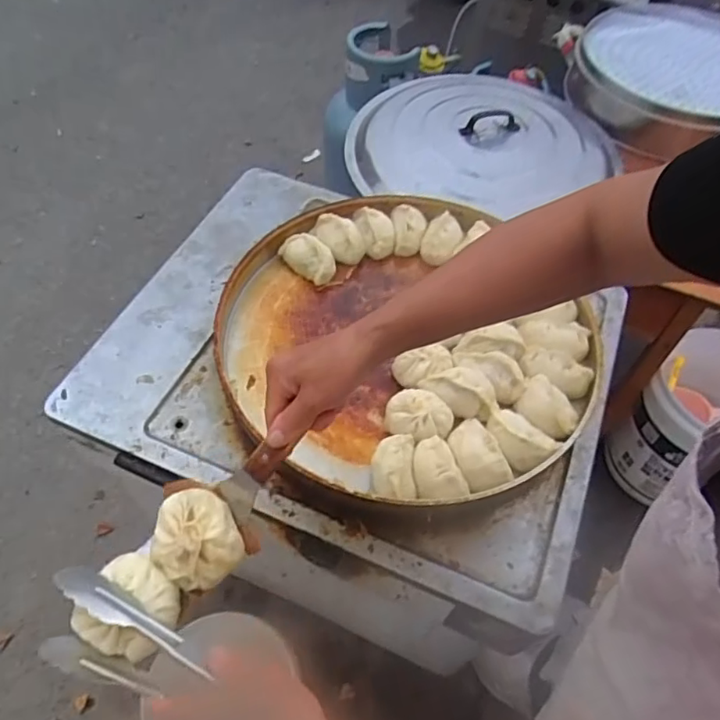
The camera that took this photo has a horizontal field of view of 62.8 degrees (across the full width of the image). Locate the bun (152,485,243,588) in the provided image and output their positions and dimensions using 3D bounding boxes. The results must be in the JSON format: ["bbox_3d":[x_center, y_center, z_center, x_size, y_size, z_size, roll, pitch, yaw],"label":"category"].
[{"bbox_3d":[-0.146,0.154,0.517,0.070,0.030,0.080,-28,60,-20],"label":"bun"}]

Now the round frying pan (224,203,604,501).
[{"bbox_3d":[0.056,-0.039,0.869,0.492,0.096,0.520,3,53,-3],"label":"round frying pan"}]

